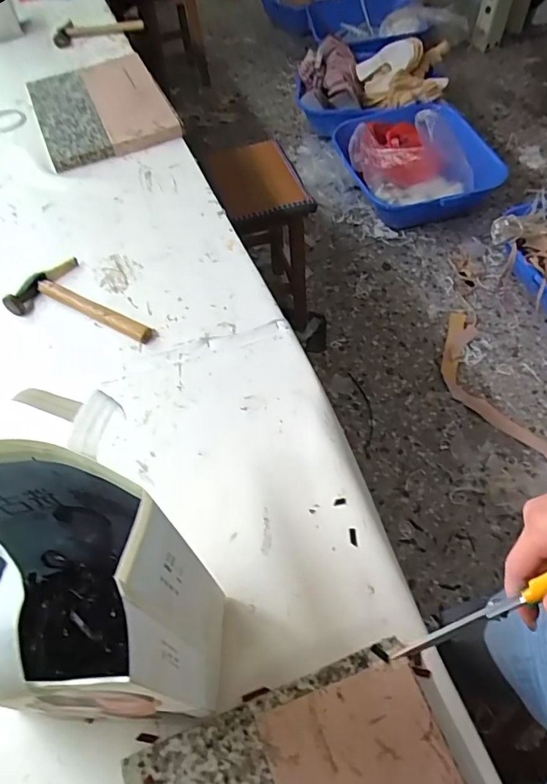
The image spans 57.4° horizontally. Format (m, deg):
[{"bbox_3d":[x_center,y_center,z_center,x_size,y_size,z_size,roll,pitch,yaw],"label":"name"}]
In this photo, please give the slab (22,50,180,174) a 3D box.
[{"bbox_3d":[-0.422,-0.712,1.221,0.306,0.021,0.524,-22,56,-10],"label":"slab"}]

